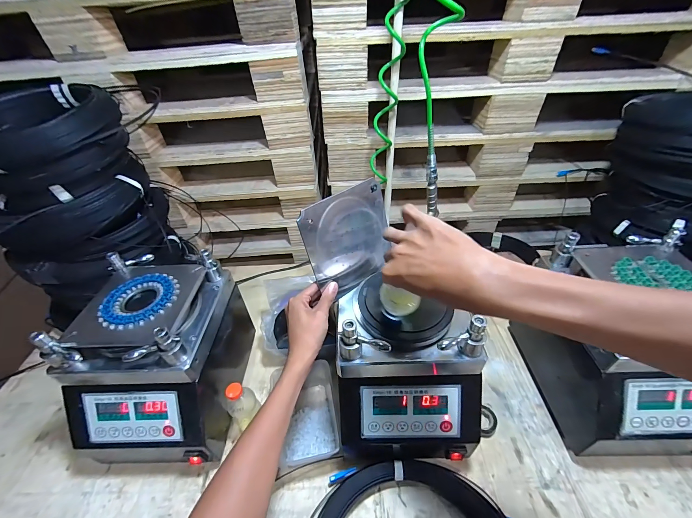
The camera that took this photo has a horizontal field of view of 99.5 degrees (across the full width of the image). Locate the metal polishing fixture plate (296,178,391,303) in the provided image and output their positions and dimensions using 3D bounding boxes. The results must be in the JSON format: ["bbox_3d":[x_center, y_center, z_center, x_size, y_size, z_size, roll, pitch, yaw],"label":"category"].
[{"bbox_3d":[0.010,-0.031,0.502,0.167,0.170,0.006,-31,30,-28],"label":"metal polishing fixture plate"}]

